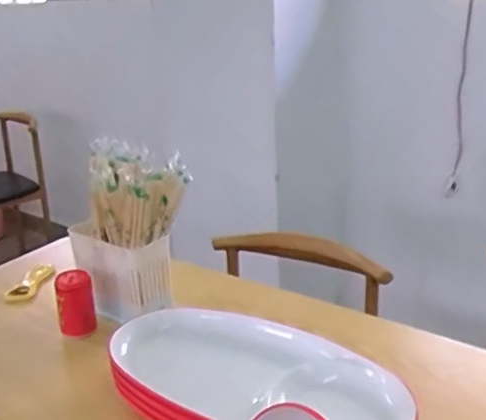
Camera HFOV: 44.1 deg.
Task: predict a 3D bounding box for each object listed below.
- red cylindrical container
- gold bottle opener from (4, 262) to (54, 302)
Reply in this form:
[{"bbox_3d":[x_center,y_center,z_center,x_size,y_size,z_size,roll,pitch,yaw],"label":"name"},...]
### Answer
[{"bbox_3d":[-0.224,0.125,0.802,0.048,0.078,0.042,-9,22,-17],"label":"red cylindrical container"},{"bbox_3d":[-0.337,0.116,0.960,0.034,0.020,0.115,5,22,17],"label":"gold bottle opener"}]

